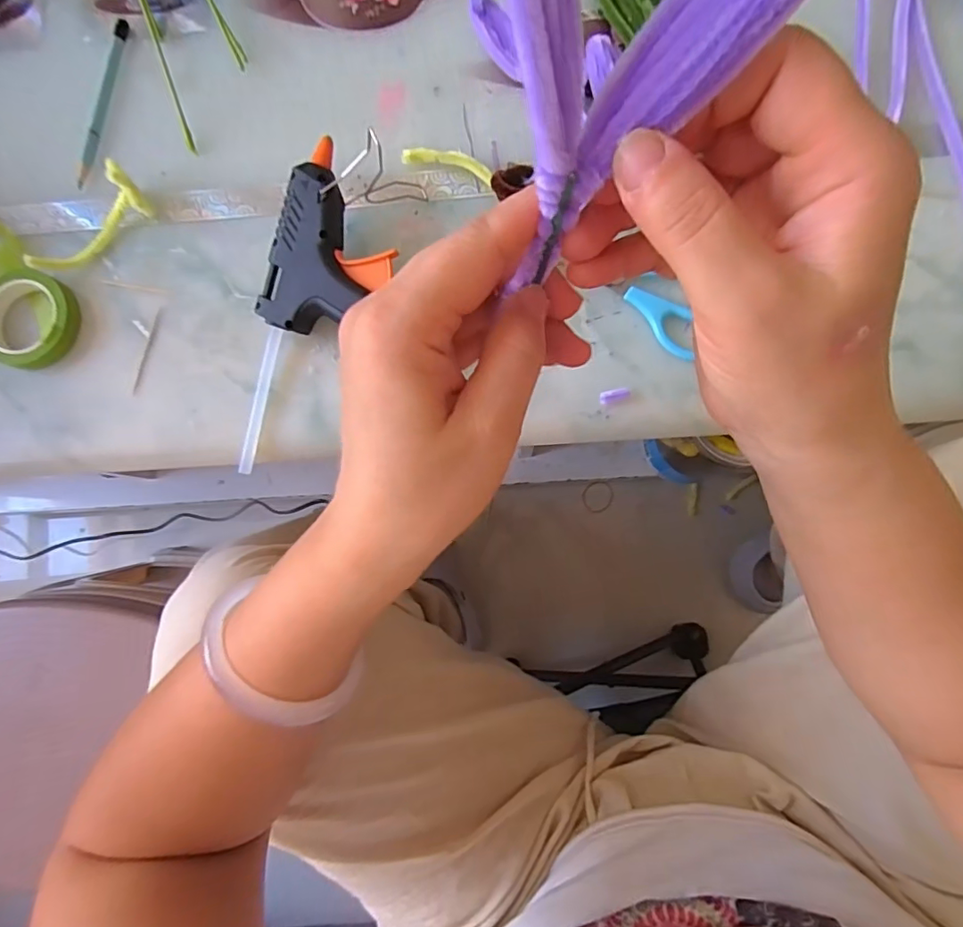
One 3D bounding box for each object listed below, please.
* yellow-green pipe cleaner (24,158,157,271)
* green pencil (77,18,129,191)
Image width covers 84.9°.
[{"bbox_3d":[-0.253,-0.151,0.339,0.025,0.025,0.083,43,87,8],"label":"yellow-green pipe cleaner"},{"bbox_3d":[-0.261,-0.250,0.364,0.012,0.004,0.126,7,83,4],"label":"green pencil"}]

